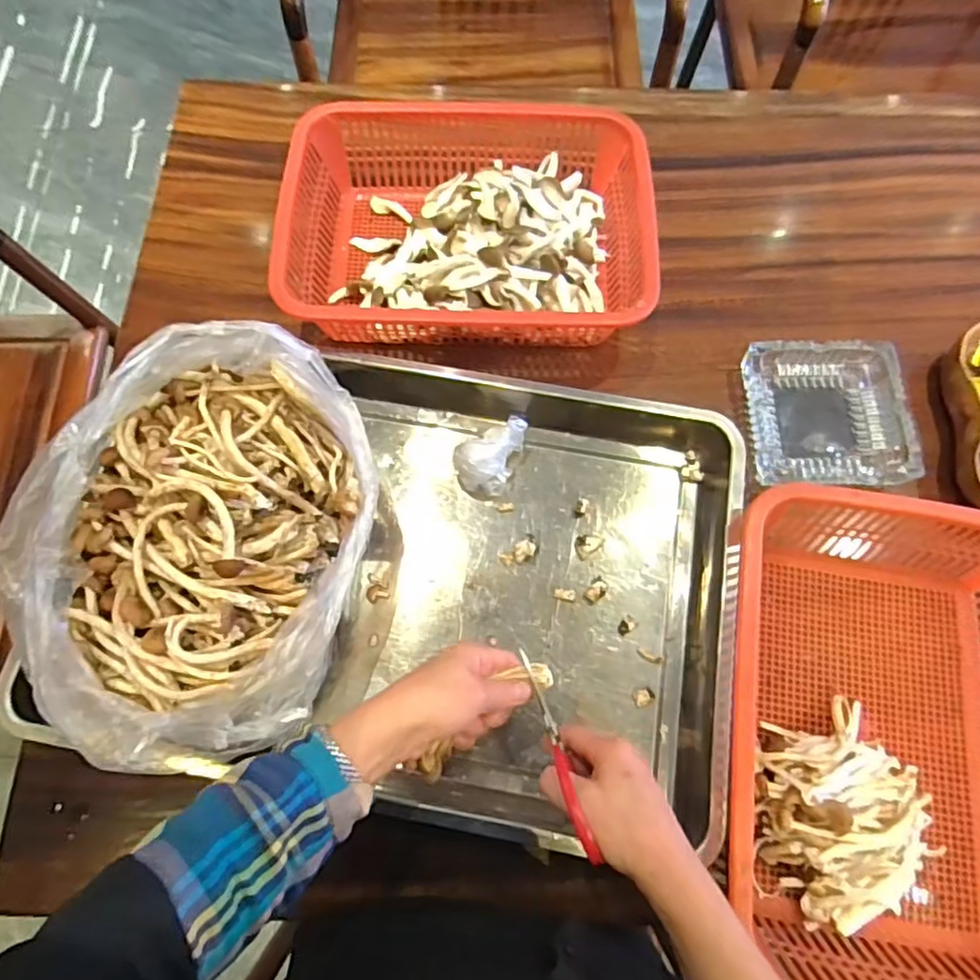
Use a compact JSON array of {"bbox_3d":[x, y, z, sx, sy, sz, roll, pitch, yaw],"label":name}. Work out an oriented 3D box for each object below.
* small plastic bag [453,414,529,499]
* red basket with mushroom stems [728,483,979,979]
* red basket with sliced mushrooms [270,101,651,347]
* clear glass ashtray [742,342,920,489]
[{"bbox_3d":[-0.001,-0.035,0.600,0.053,0.057,0.075,20,73,5],"label":"small plastic bag"},{"bbox_3d":[0.321,0.191,0.499,0.274,0.100,0.369,9,72,2],"label":"red basket with mushroom stems"},{"bbox_3d":[-0.022,-0.287,0.668,0.371,0.094,0.280,2,72,0],"label":"red basket with sliced mushrooms"},{"bbox_3d":[0.336,-0.076,0.624,0.151,0.044,0.151,-2,72,-2],"label":"clear glass ashtray"}]

